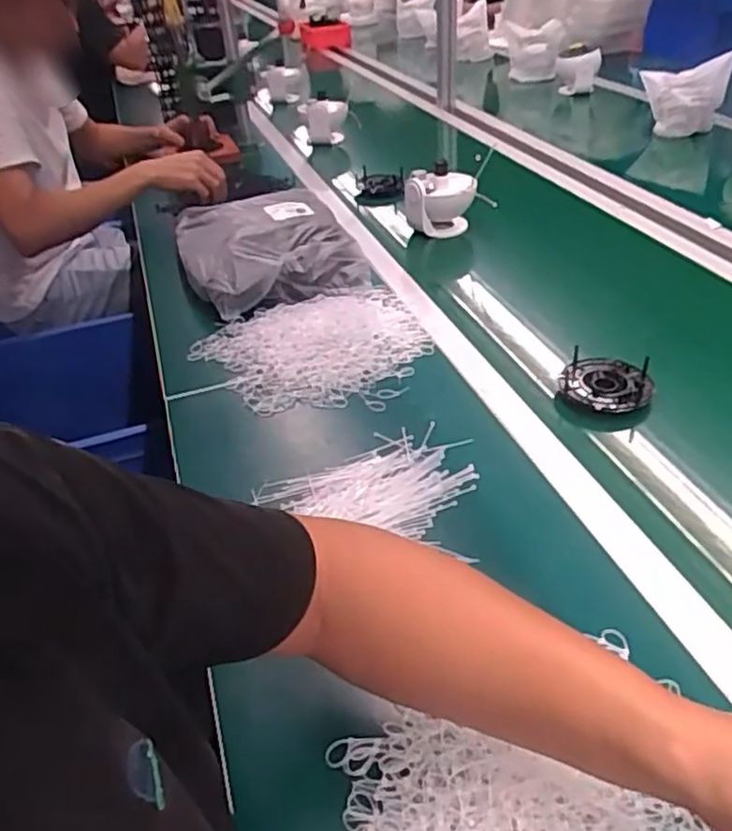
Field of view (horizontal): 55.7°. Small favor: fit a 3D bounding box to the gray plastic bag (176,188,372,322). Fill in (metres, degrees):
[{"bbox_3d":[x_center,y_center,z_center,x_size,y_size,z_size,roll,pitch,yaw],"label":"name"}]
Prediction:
[{"bbox_3d":[-0.158,-0.269,1.095,0.252,0.084,0.304,-15,37,-13],"label":"gray plastic bag"}]

